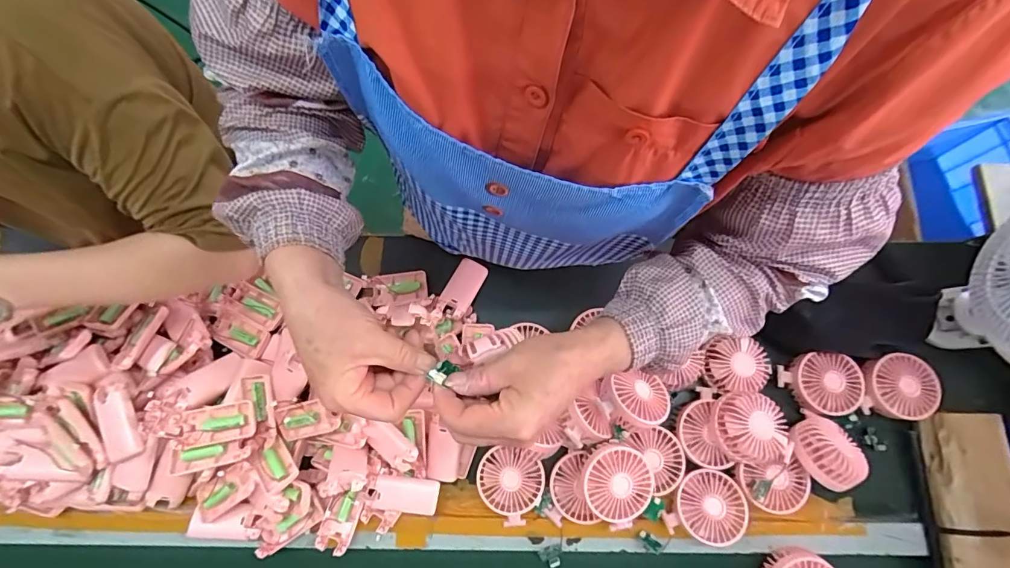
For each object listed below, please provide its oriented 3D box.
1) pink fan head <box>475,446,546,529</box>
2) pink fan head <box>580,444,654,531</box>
[{"bbox_3d":[0.009,0.260,0.600,0.090,0.030,0.087,1,76,-4],"label":"pink fan head"},{"bbox_3d":[0.137,0.242,0.547,0.083,0.026,0.091,1,76,-4],"label":"pink fan head"}]

